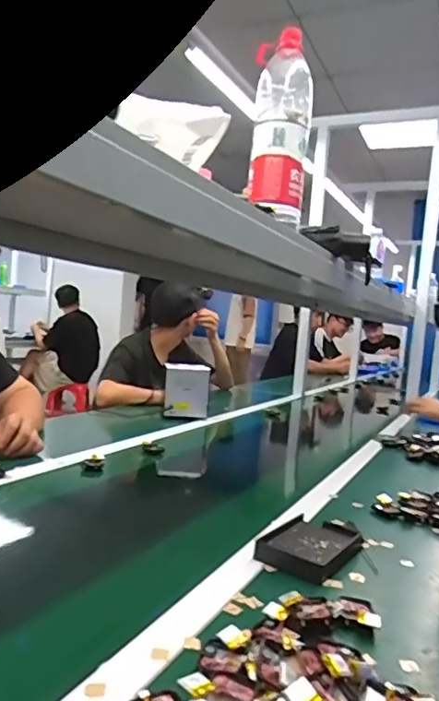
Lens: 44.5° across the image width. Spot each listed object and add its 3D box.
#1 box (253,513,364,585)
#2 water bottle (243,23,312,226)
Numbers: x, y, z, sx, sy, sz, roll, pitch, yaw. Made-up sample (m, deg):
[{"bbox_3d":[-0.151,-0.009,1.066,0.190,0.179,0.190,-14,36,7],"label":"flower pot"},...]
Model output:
[{"bbox_3d":[0.119,0.247,0.692,0.095,0.023,0.163,7,4,33],"label":"box"},{"bbox_3d":[0.095,-0.346,0.858,0.088,0.271,0.092,5,3,-5],"label":"water bottle"}]

